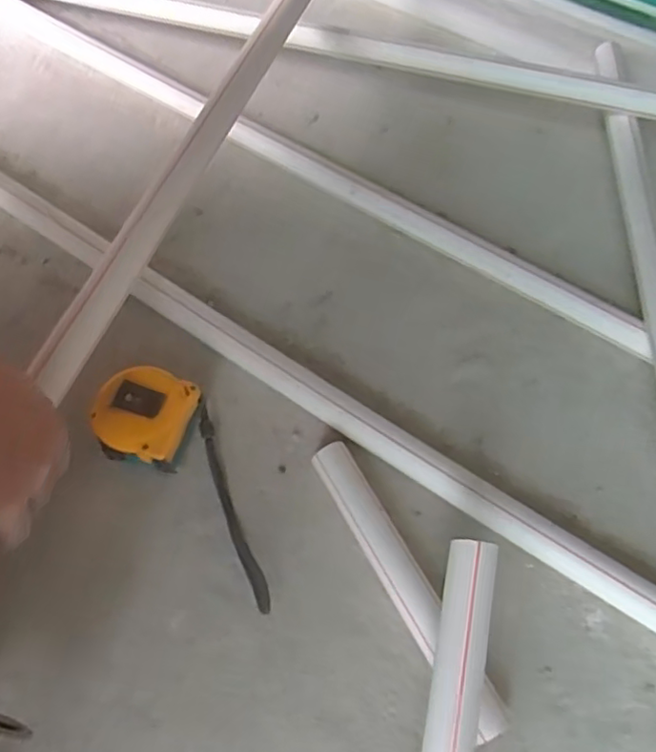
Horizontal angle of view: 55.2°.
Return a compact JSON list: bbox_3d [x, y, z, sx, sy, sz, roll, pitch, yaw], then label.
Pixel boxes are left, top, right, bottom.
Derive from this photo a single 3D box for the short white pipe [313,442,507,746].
[{"bbox_3d":[0.046,0.129,0.397,0.023,0.027,0.193,-26,66,-15],"label":"short white pipe"}]

